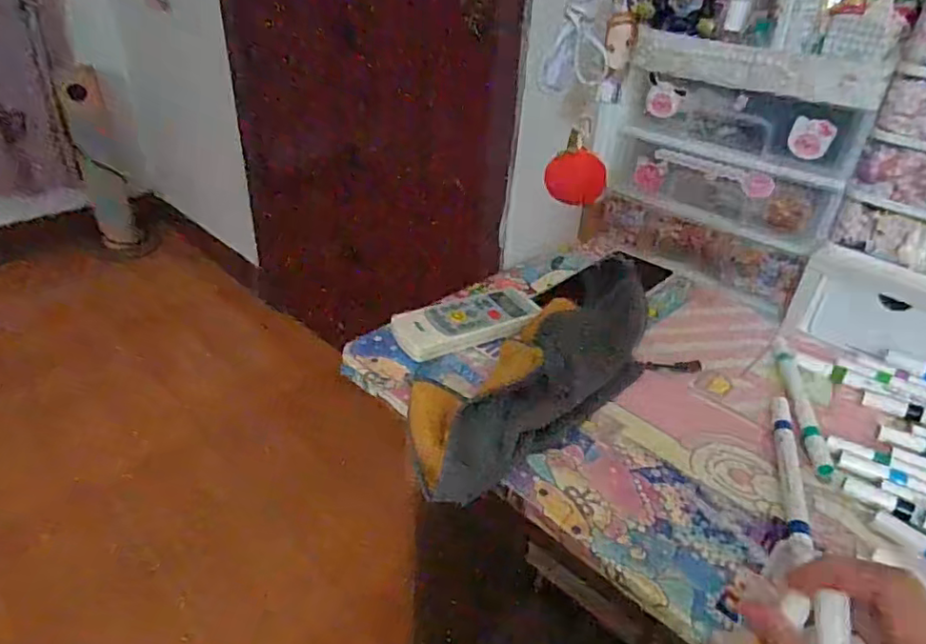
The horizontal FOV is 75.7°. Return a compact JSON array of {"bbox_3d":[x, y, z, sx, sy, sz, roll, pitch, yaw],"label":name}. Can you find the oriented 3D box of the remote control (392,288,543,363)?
[{"bbox_3d":[0.004,-0.001,0.531,0.130,0.018,0.065,-12,37,-23],"label":"remote control"}]

